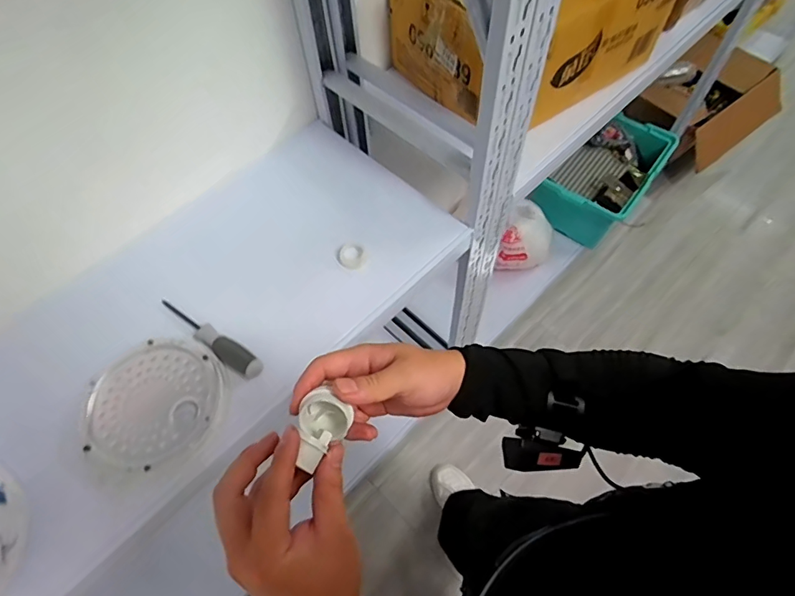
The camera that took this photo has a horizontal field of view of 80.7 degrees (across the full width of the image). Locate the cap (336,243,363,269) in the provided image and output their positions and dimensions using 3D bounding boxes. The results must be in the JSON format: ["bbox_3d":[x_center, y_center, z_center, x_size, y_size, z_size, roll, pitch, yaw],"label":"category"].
[{"bbox_3d":[-0.076,-0.068,0.762,0.041,0.021,0.038,-1,61,2],"label":"cap"}]

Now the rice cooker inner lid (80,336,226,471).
[{"bbox_3d":[-0.330,0.142,0.640,0.172,0.020,0.180,-1,61,2],"label":"rice cooker inner lid"}]

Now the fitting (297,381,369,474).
[{"bbox_3d":[-0.061,0.097,0.354,0.037,0.040,0.052,30,66,18],"label":"fitting"}]

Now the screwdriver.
[{"bbox_3d":[-0.275,0.053,0.681,0.196,0.031,0.029,32,66,18],"label":"screwdriver"}]

